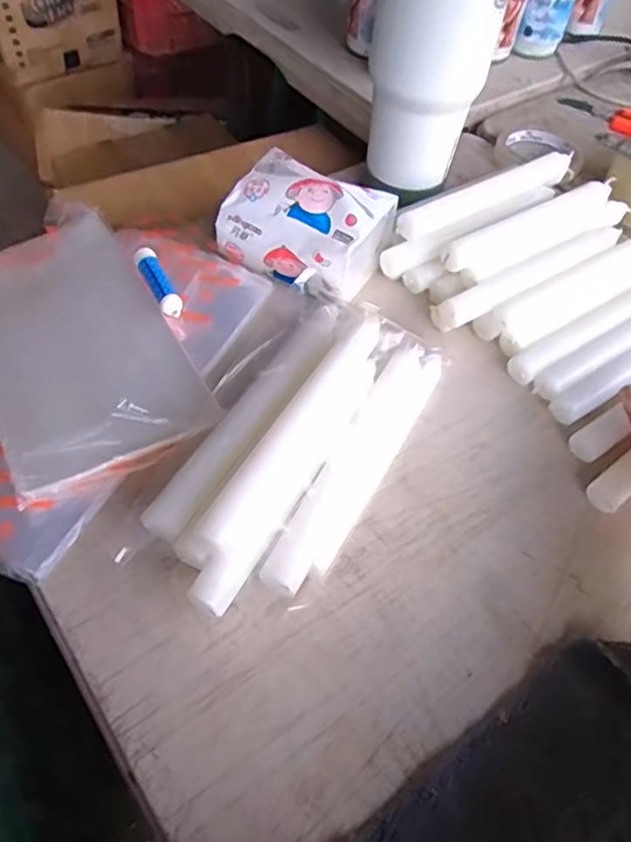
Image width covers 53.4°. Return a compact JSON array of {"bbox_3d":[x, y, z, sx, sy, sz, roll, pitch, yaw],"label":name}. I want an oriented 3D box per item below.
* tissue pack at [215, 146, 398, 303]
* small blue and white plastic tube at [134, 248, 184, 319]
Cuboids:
[{"bbox_3d":[-0.007,-0.160,0.505,0.124,0.066,0.091,28,55,18],"label":"tissue pack"},{"bbox_3d":[-0.119,-0.104,0.476,0.017,0.020,0.063,-24,59,-21],"label":"small blue and white plastic tube"}]

